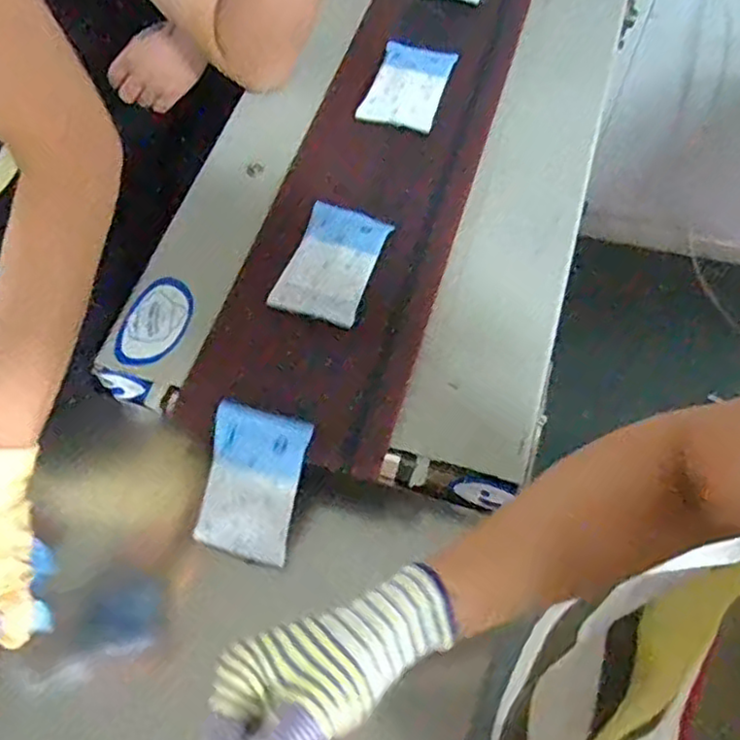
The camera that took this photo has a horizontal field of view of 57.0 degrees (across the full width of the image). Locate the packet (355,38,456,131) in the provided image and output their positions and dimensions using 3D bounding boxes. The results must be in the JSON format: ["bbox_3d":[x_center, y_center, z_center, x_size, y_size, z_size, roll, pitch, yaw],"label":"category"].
[{"bbox_3d":[0.048,-0.340,0.808,0.085,0.010,0.134,17,66,9],"label":"packet"}]

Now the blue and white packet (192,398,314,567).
[{"bbox_3d":[-0.105,0.105,0.611,0.084,0.010,0.139,15,99,2],"label":"blue and white packet"}]

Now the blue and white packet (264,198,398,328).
[{"bbox_3d":[-0.037,-0.111,0.685,0.084,0.013,0.134,18,67,10],"label":"blue and white packet"}]

